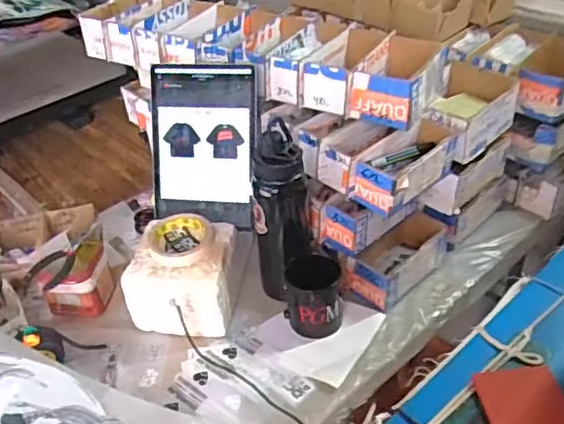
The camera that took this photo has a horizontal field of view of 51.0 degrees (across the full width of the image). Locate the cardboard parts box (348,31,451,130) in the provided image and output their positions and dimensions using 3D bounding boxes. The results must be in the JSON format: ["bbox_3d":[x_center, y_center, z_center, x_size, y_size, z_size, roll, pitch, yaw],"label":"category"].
[{"bbox_3d":[0.175,-0.199,0.875,0.102,0.068,0.177,14,41,21],"label":"cardboard parts box"}]

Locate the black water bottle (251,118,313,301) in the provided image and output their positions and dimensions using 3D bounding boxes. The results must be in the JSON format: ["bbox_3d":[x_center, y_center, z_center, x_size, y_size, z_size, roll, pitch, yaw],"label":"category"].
[{"bbox_3d":[0.000,0.008,0.844,0.078,0.271,0.060,0,37,4],"label":"black water bottle"}]

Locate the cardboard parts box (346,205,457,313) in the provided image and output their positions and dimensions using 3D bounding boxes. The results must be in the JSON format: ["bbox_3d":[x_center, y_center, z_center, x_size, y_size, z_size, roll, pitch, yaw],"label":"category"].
[{"bbox_3d":[0.184,0.065,0.922,0.087,0.067,0.187,27,47,34],"label":"cardboard parts box"}]

